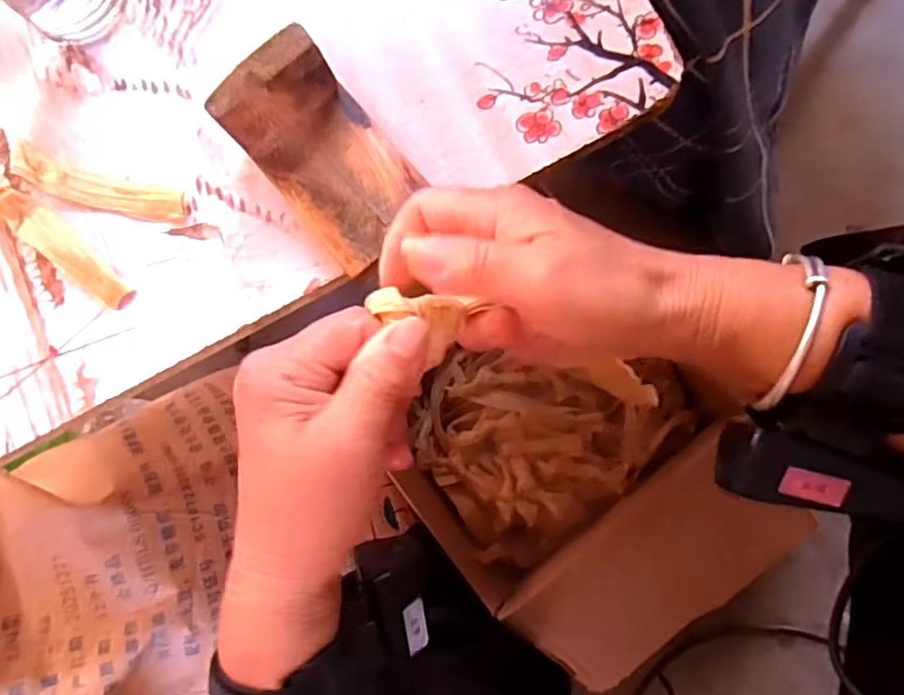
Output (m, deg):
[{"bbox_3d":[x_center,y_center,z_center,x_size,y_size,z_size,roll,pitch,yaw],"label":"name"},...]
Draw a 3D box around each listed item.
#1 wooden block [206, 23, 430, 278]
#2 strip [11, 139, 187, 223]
[{"bbox_3d":[-0.062,-0.096,0.321,0.061,0.056,0.102,-40,79,1],"label":"wooden block"},{"bbox_3d":[-0.209,-0.094,0.368,0.122,0.007,0.024,18,86,9],"label":"strip"}]

